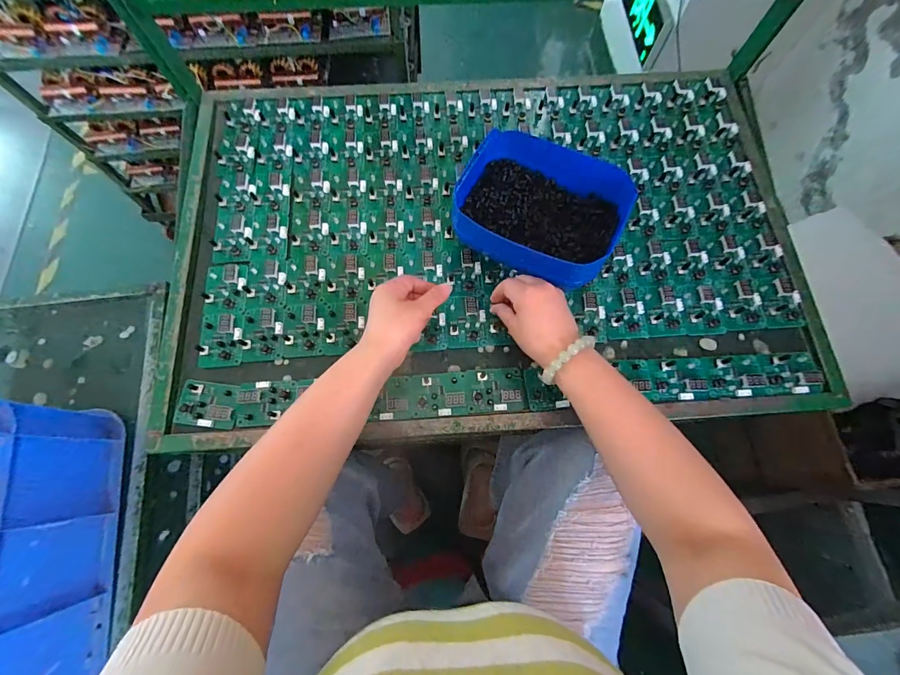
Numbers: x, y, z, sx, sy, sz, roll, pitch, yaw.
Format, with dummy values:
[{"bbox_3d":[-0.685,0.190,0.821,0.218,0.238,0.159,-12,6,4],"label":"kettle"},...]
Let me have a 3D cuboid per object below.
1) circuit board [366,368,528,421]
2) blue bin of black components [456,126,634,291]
[{"bbox_3d":[0.002,0.067,0.448,0.177,0.009,0.050,-5,72,-1],"label":"circuit board"},{"bbox_3d":[0.120,-0.159,0.483,0.211,0.075,0.183,20,74,6],"label":"blue bin of black components"}]

